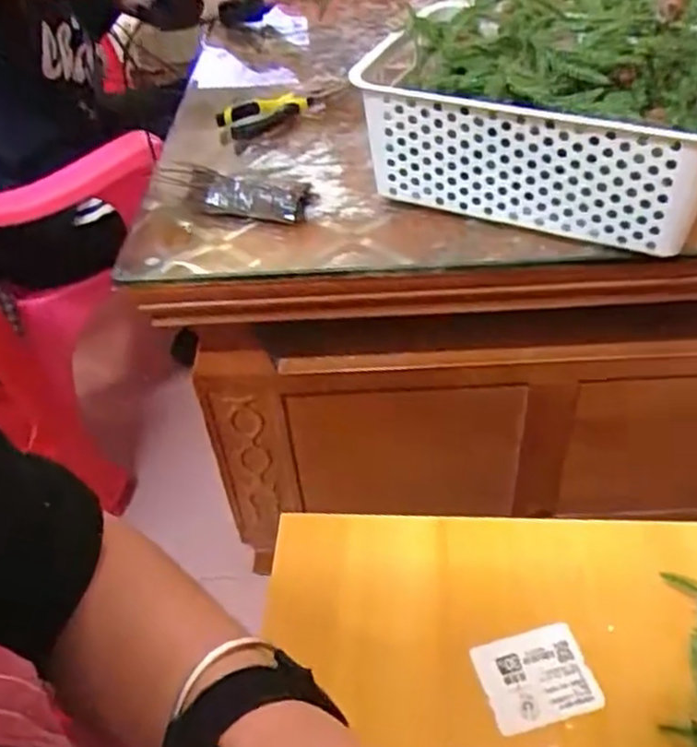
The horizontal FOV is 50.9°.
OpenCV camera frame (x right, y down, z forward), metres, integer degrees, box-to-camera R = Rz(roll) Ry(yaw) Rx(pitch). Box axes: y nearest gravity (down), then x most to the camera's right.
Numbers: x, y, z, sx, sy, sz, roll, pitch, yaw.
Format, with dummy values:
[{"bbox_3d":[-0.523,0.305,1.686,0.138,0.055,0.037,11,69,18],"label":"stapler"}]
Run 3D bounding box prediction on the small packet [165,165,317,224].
[{"bbox_3d":[-0.111,-0.169,0.685,0.155,0.029,0.042,16,48,20],"label":"small packet"}]

